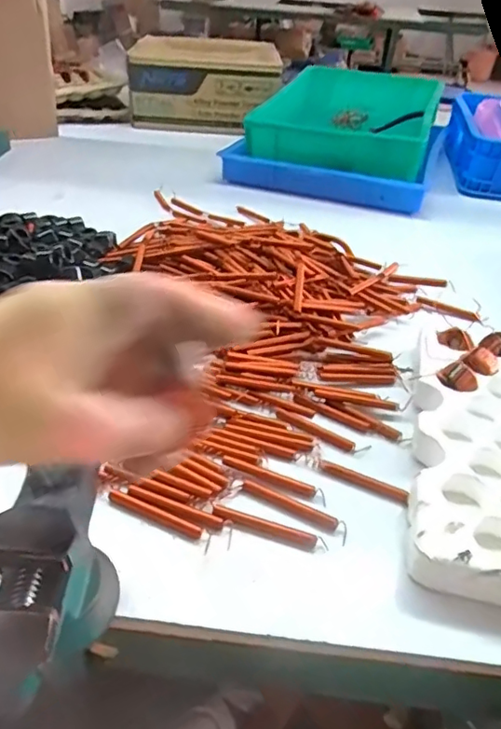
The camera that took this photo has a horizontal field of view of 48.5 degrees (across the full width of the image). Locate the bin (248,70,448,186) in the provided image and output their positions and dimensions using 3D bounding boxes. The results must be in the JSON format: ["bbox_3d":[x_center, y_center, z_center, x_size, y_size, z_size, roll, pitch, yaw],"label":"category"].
[{"bbox_3d":[0.191,-0.466,1.044,0.291,0.090,0.426,13,37,12],"label":"bin"}]

